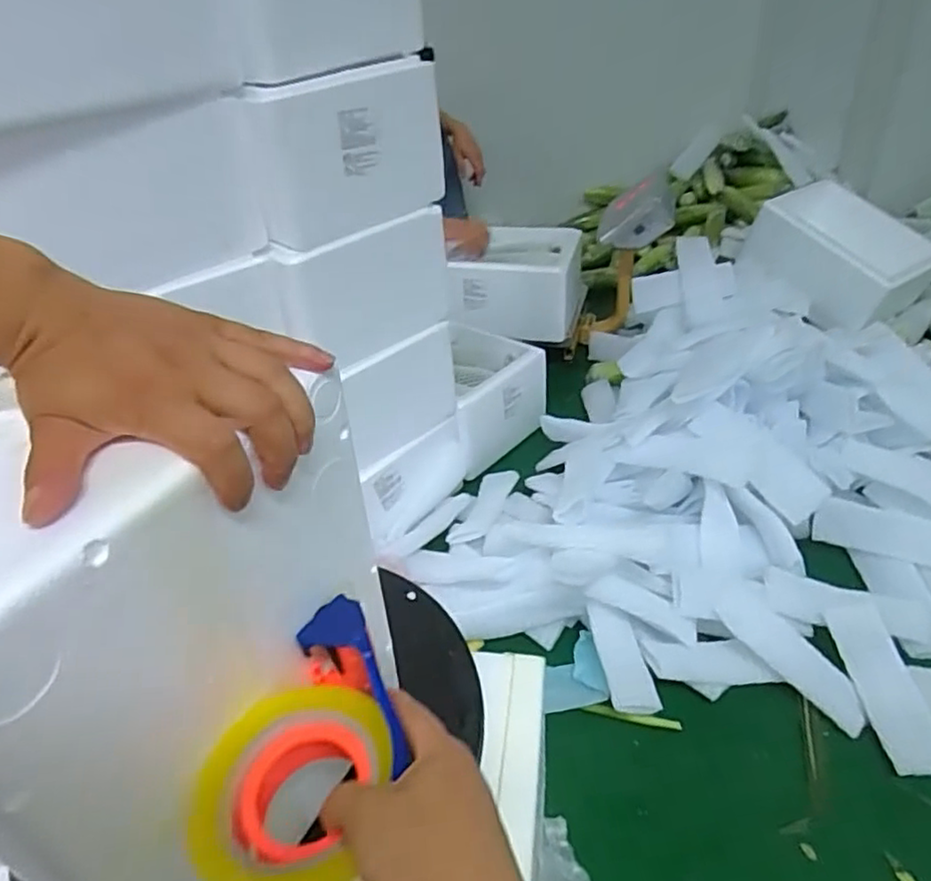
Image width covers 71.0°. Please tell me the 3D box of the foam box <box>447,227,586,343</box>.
[{"bbox_3d":[0.135,-0.384,1.567,0.273,0.180,0.290,7,38,17],"label":"foam box"}]

